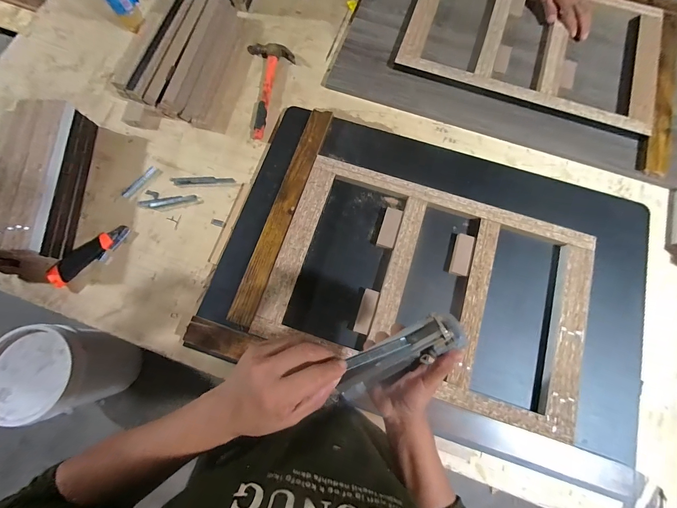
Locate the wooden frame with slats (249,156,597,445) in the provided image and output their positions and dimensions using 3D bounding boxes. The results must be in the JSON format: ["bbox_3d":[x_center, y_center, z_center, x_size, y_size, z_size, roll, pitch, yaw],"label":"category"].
[{"bbox_3d":[0.167,0.054,0.544,0.557,0.025,0.363,18,75,5],"label":"wooden frame with slats"}]

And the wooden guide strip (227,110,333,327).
[{"bbox_3d":[-0.107,-0.092,0.574,0.047,0.012,0.458,16,76,8],"label":"wooden guide strip"}]

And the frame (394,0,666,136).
[{"bbox_3d":[0.453,-0.508,0.696,0.556,0.040,0.382,18,76,5],"label":"frame"}]

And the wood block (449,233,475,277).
[{"bbox_3d":[0.236,0.002,0.559,0.031,0.016,0.081,17,75,4],"label":"wood block"}]

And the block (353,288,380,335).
[{"bbox_3d":[0.051,0.104,0.532,0.028,0.018,0.079,17,75,5],"label":"block"}]

